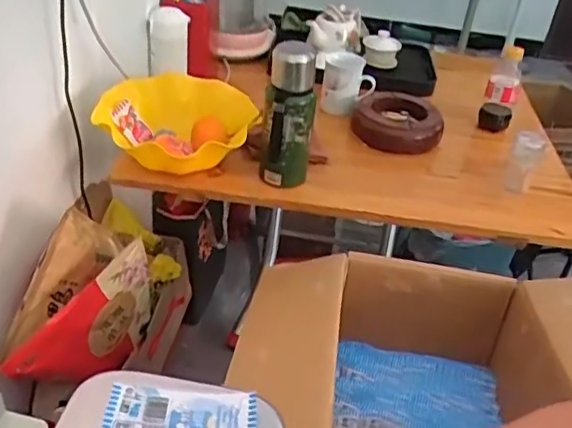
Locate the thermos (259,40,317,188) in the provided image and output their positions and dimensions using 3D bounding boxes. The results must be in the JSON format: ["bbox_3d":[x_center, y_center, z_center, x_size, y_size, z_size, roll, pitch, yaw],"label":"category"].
[{"bbox_3d":[0.004,-0.139,0.940,0.075,0.238,0.061,8,35,1],"label":"thermos"}]

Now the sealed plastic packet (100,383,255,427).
[{"bbox_3d":[-0.075,0.147,0.417,0.103,0.008,0.062,6,35,-3],"label":"sealed plastic packet"}]

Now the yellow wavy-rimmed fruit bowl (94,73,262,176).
[{"bbox_3d":[-0.181,-0.143,1.010,0.242,0.105,0.216,8,35,1],"label":"yellow wavy-rimmed fruit bowl"}]

